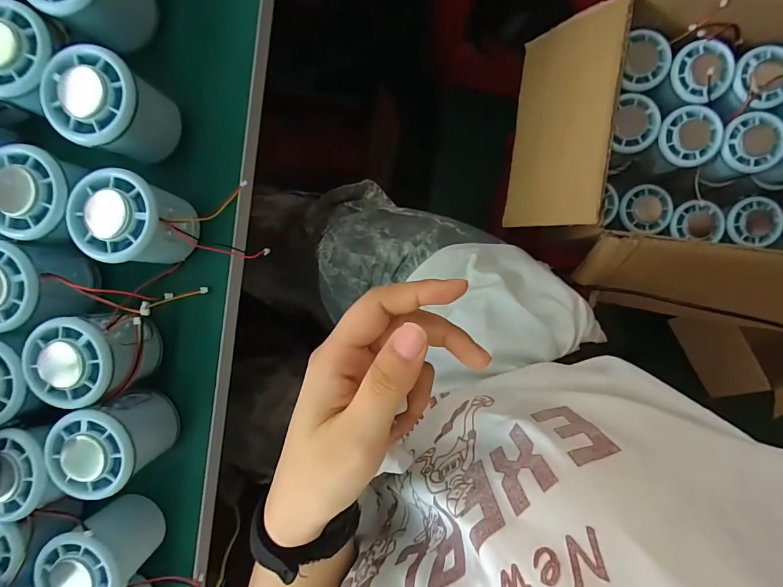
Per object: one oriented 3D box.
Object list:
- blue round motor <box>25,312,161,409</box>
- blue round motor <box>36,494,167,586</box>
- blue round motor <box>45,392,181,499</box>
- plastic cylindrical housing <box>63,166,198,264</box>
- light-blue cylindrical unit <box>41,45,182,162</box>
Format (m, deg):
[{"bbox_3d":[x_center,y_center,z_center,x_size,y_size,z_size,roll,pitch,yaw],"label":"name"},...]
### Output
[{"bbox_3d":[-0.196,0.042,0.263,0.055,0.055,0.056,-3,93,6],"label":"blue round motor"},{"bbox_3d":[-0.195,0.177,0.277,0.050,0.066,0.053,0,93,5],"label":"blue round motor"},{"bbox_3d":[-0.186,0.100,0.267,0.053,0.055,0.055,-27,90,6],"label":"blue round motor"},{"bbox_3d":[-0.164,-0.048,0.257,0.051,0.051,0.054,0,93,5],"label":"plastic cylindrical housing"},{"bbox_3d":[-0.176,-0.119,0.256,0.052,0.056,0.054,0,93,5],"label":"light-blue cylindrical unit"}]

